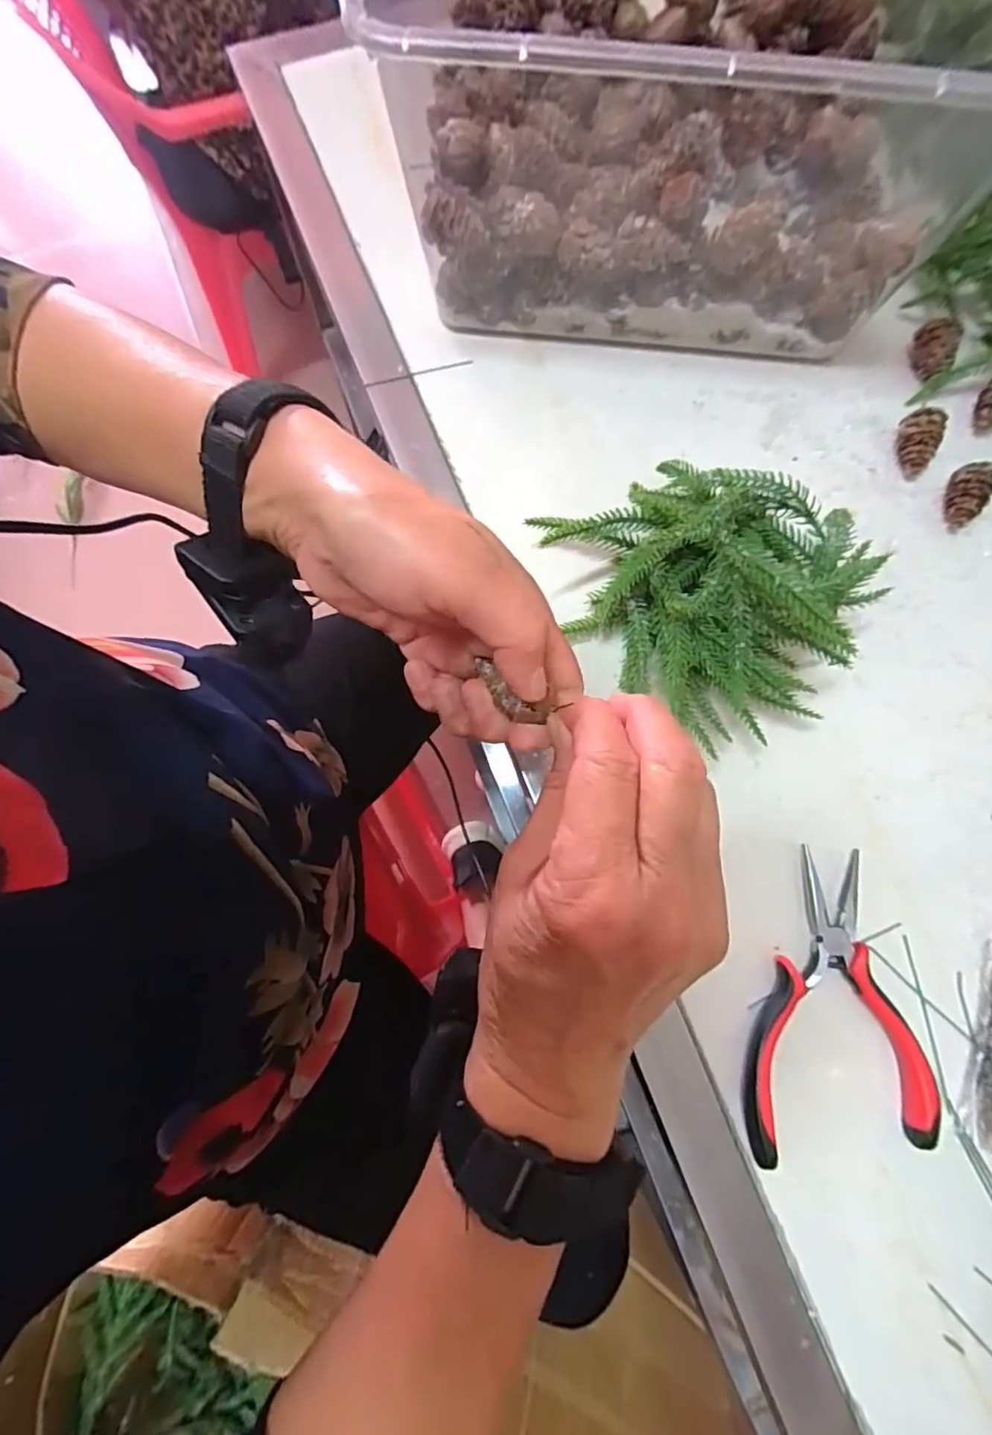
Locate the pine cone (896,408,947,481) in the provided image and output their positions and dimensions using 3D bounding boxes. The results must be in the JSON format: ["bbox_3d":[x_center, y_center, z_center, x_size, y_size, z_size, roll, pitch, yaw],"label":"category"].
[{"bbox_3d":[0.243,-0.157,0.331,0.023,0.024,0.029,23,79,5],"label":"pine cone"}]

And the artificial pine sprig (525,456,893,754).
[{"bbox_3d":[0.100,-0.061,0.281,0.147,0.080,0.111,40,81,8],"label":"artificial pine sprig"}]

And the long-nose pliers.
[{"bbox_3d":[0.151,0.133,0.271,0.081,0.013,0.128,-6,77,-1],"label":"long-nose pliers"}]

